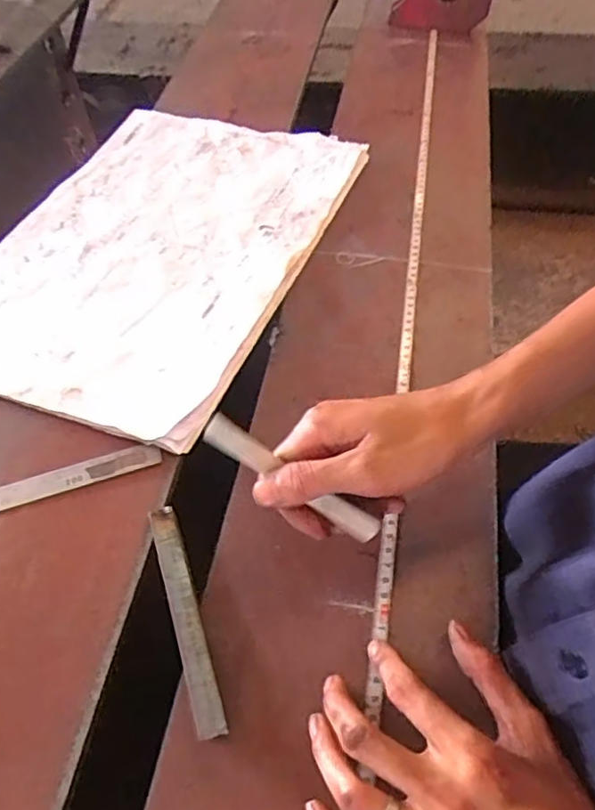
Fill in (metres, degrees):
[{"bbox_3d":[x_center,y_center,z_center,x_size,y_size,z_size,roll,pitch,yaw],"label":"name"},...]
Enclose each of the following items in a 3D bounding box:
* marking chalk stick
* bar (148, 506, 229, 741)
[{"bbox_3d":[-0.003,0.041,0.344,0.111,0.017,0.015,35,59,-3],"label":"marking chalk stick"},{"bbox_3d":[-0.067,0.122,0.366,0.017,0.012,0.140,-16,56,-11],"label":"bar"}]

